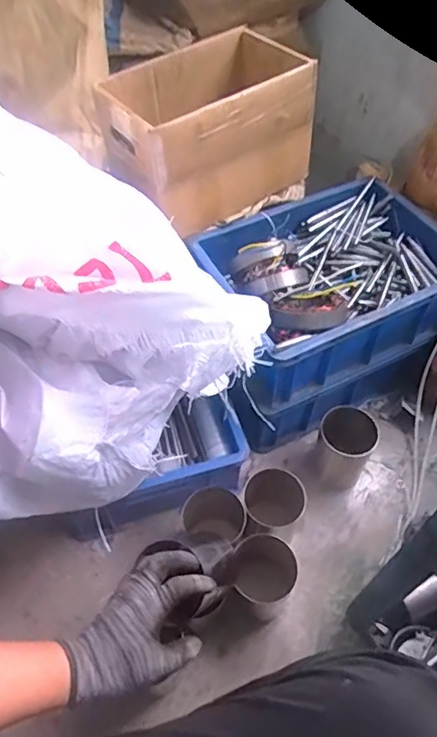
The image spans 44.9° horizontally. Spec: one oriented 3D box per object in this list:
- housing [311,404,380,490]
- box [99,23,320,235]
[{"bbox_3d":[0.215,0.139,0.901,0.100,0.141,0.090,25,57,16],"label":"housing"},{"bbox_3d":[-0.024,-0.398,0.906,0.325,0.205,0.213,-29,59,-21],"label":"box"}]

